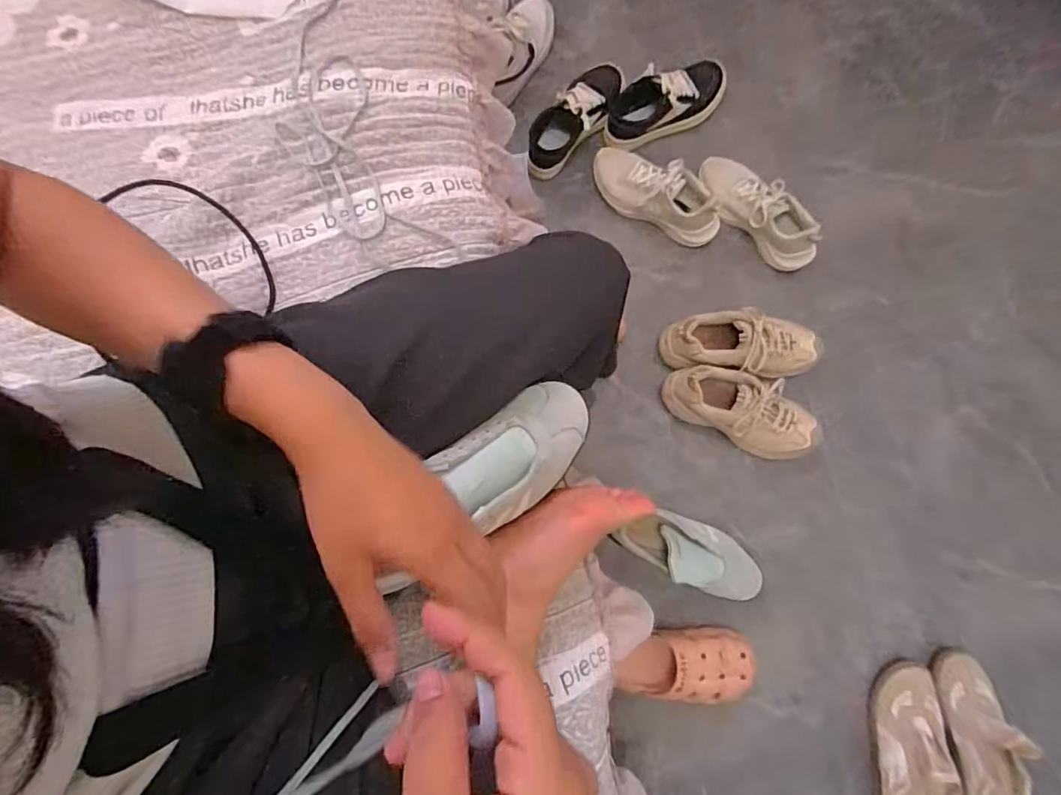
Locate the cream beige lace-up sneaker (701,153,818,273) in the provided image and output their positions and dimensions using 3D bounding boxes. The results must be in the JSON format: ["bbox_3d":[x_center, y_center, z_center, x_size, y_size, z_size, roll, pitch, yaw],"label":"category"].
[{"bbox_3d":[0.400,-0.332,0.946,0.087,0.103,0.255,-41,82,-5],"label":"cream beige lace-up sneaker"}]

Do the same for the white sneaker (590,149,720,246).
[{"bbox_3d":[0.226,-0.368,0.963,0.248,0.103,0.086,34,81,8],"label":"white sneaker"}]

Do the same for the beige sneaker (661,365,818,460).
[{"bbox_3d":[0.353,0.023,0.888,0.262,0.099,0.108,17,81,4],"label":"beige sneaker"}]

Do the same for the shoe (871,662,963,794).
[{"bbox_3d":[0.569,0.523,0.788,0.090,0.075,0.228,7,78,3],"label":"shoe"}]

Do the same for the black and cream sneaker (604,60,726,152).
[{"bbox_3d":[0.251,-0.549,0.997,0.244,0.102,0.094,-28,81,-3],"label":"black and cream sneaker"}]

